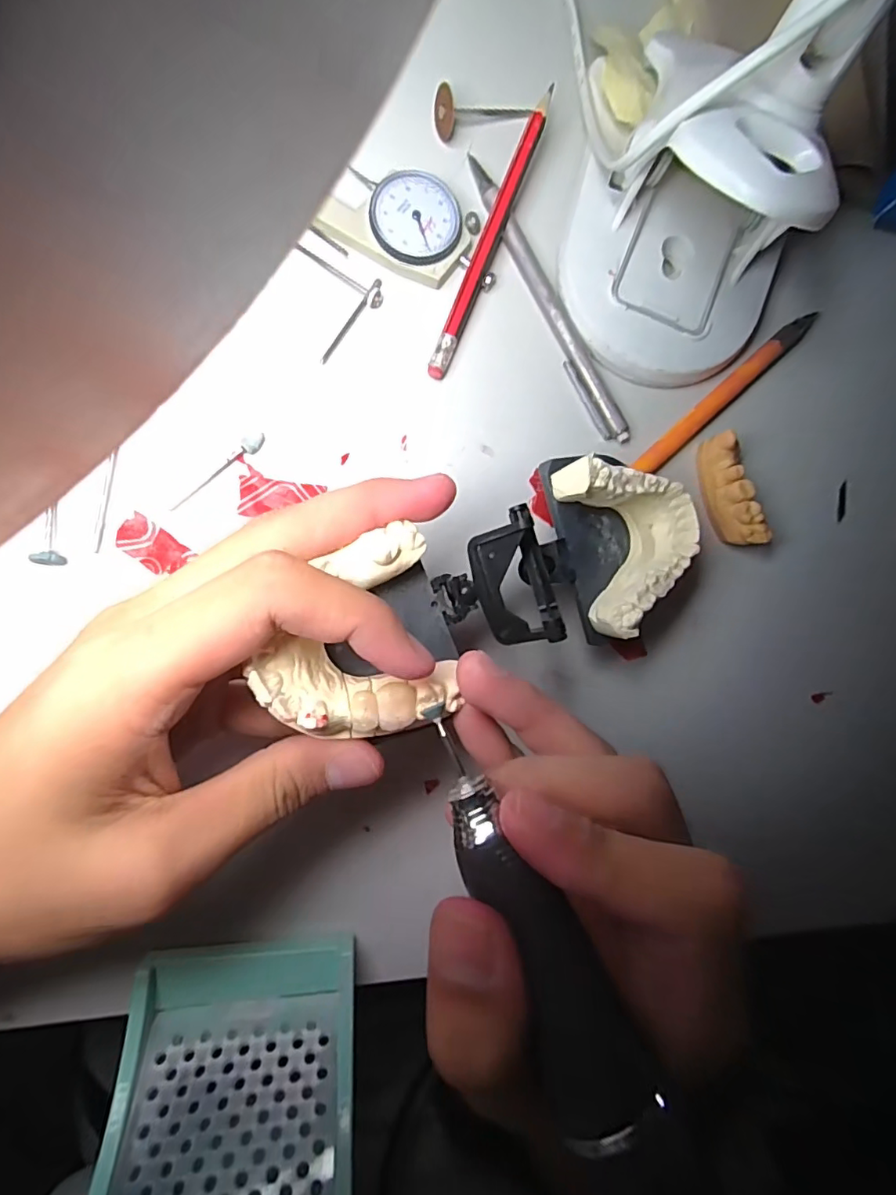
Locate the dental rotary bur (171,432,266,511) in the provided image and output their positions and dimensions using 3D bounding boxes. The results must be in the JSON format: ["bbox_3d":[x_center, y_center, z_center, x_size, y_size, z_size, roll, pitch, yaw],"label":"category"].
[{"bbox_3d":[-0.090,-0.049,0.213,0.045,0.004,0.005,-44,93,-9],"label":"dental rotary bur"}]

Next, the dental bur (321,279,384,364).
[{"bbox_3d":[-0.039,-0.115,0.227,0.007,0.004,0.043,33,82,-6],"label":"dental bur"}]

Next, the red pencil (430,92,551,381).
[{"bbox_3d":[0.018,-0.154,0.230,0.008,0.012,0.129,22,83,-7],"label":"red pencil"}]

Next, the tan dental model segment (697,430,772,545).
[{"bbox_3d":[0.122,-0.046,0.238,0.013,0.018,0.049,-18,89,-10],"label":"tan dental model segment"}]

